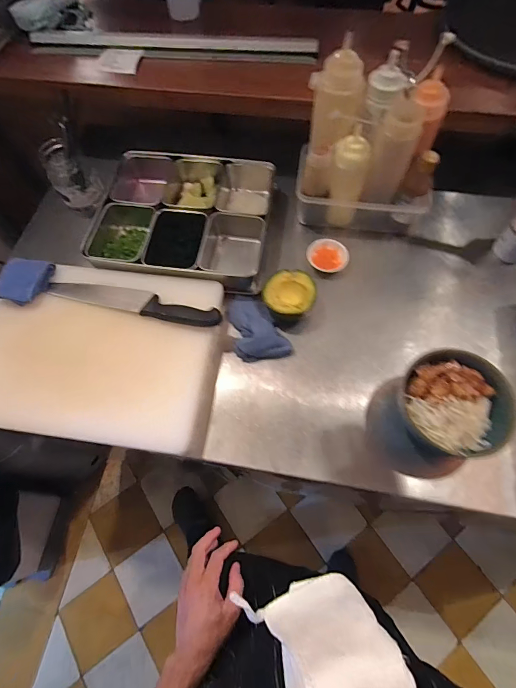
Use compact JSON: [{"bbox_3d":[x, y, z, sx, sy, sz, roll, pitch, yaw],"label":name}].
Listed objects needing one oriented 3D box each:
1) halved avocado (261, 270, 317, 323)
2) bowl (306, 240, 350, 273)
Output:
[{"bbox_3d":[0.055,-0.081,0.639,0.088,0.071,0.092,-1,65,2],"label":"halved avocado"},{"bbox_3d":[0.136,-0.168,0.691,0.080,0.039,0.070,15,67,9],"label":"bowl"}]

